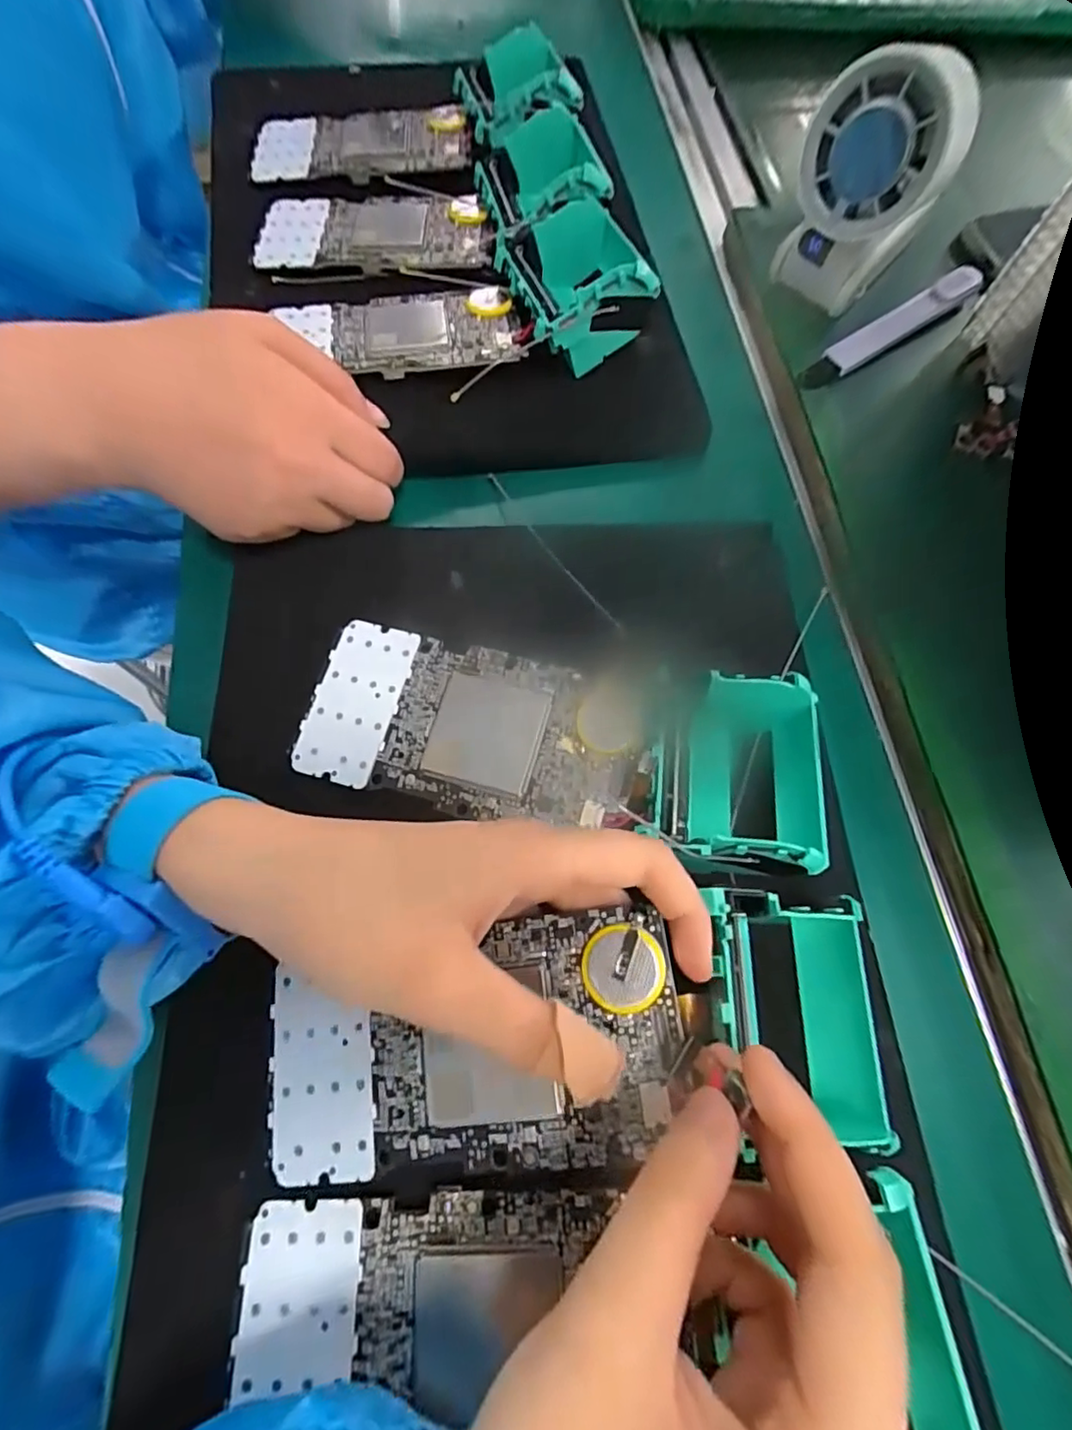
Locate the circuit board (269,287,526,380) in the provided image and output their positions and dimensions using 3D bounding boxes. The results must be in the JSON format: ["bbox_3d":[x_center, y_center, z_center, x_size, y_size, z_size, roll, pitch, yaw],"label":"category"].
[{"bbox_3d":[-0.068,-0.197,0.303,0.116,0.005,0.062,-3,71,-8],"label":"circuit board"}]

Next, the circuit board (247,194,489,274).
[{"bbox_3d":[-0.090,-0.276,0.338,0.130,0.009,0.071,5,70,-5],"label":"circuit board"}]

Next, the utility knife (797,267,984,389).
[{"bbox_3d":[0.189,-0.205,0.315,0.128,0.010,0.017,-32,77,-16],"label":"utility knife"}]

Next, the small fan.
[{"bbox_3d":[0.158,-0.251,0.286,0.065,0.098,0.054,29,70,4],"label":"small fan"}]

